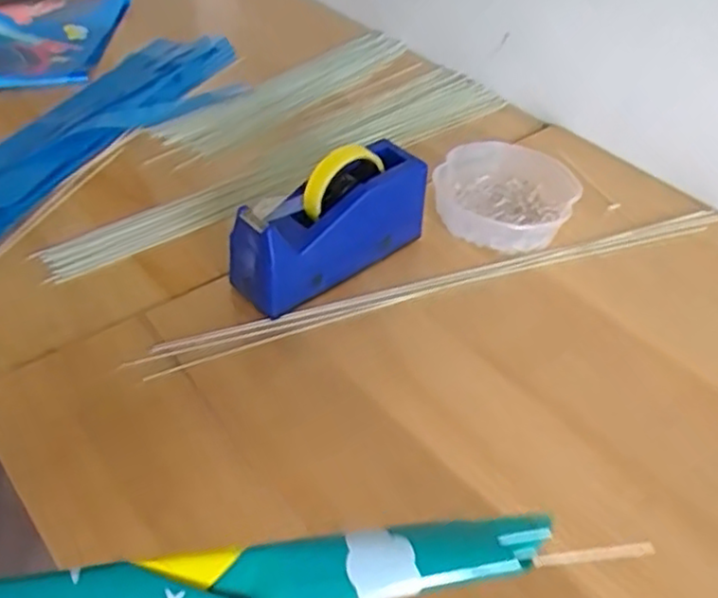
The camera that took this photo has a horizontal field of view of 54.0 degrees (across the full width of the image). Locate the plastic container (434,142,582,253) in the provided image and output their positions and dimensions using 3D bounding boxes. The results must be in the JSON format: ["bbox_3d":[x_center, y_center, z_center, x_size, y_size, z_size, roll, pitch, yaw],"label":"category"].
[{"bbox_3d":[0.161,-0.114,0.792,0.156,0.046,0.151,11,43,7],"label":"plastic container"}]

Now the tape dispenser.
[{"bbox_3d":[-0.025,-0.075,0.679,0.202,0.122,0.072,-25,50,-28],"label":"tape dispenser"}]

